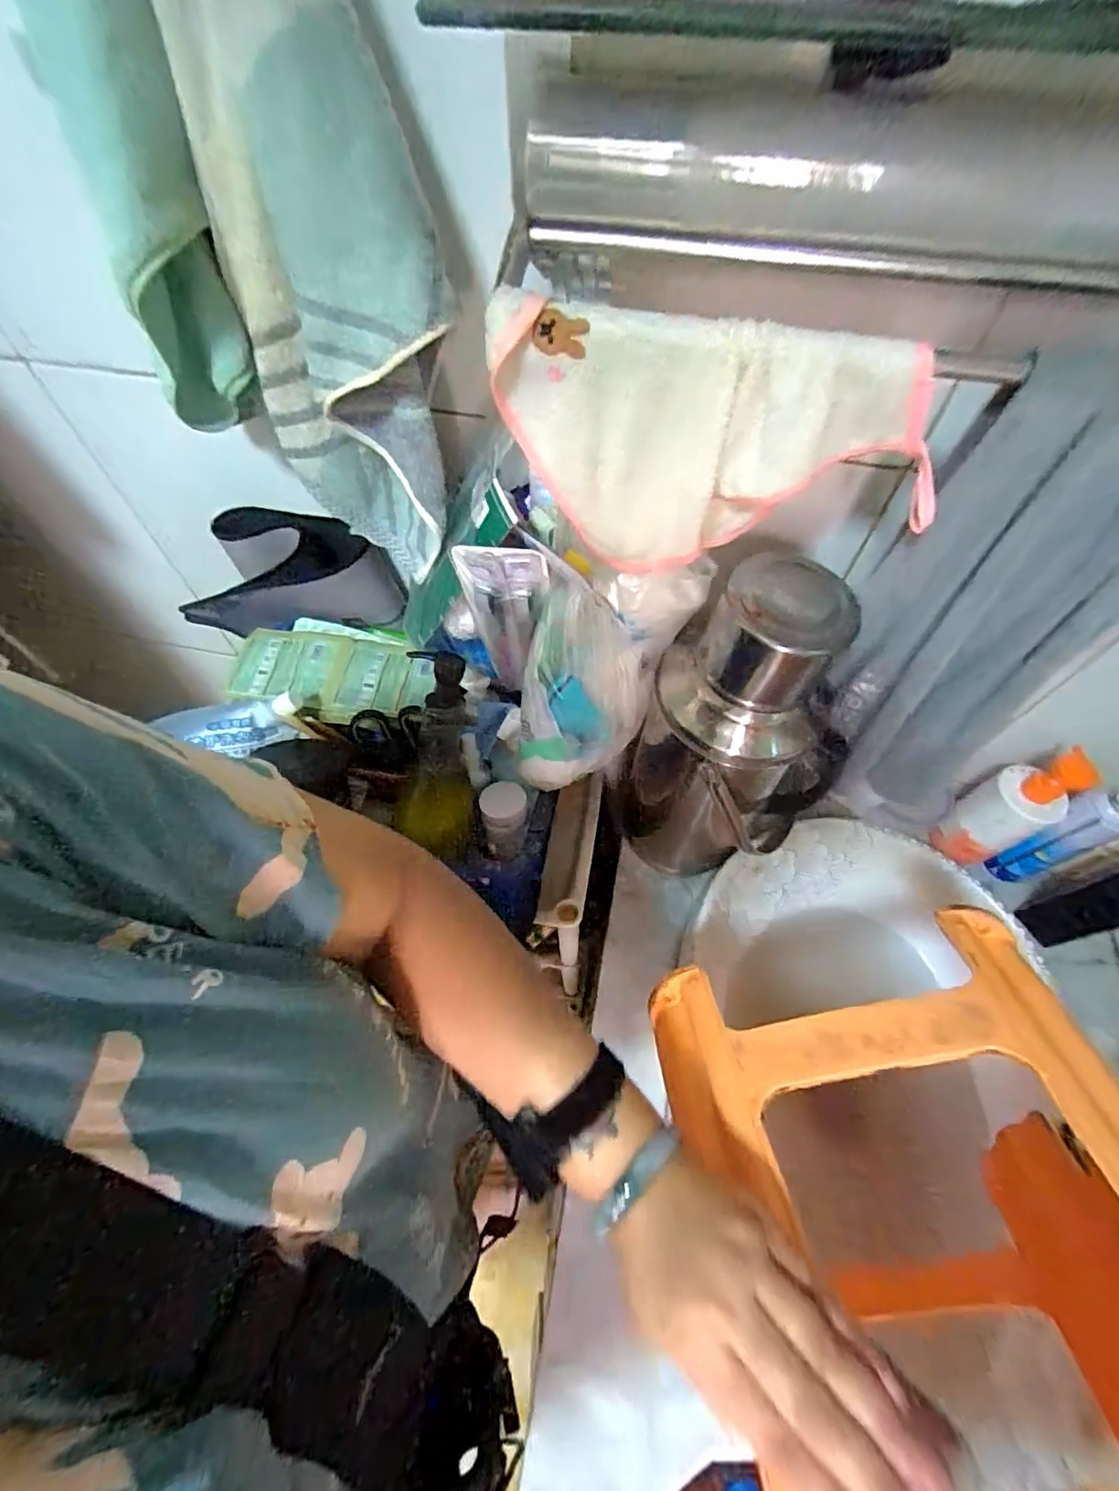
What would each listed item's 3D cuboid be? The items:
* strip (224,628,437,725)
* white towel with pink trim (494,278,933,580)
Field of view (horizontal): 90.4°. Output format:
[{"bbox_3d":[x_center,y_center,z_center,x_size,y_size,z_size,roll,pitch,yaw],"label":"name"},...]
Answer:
[{"bbox_3d":[-0.242,-0.071,0.589,0.217,0.025,0.095,11,62,2],"label":"strip"},{"bbox_3d":[0.083,-0.170,0.335,0.243,0.141,0.032,12,62,3],"label":"white towel with pink trim"}]

